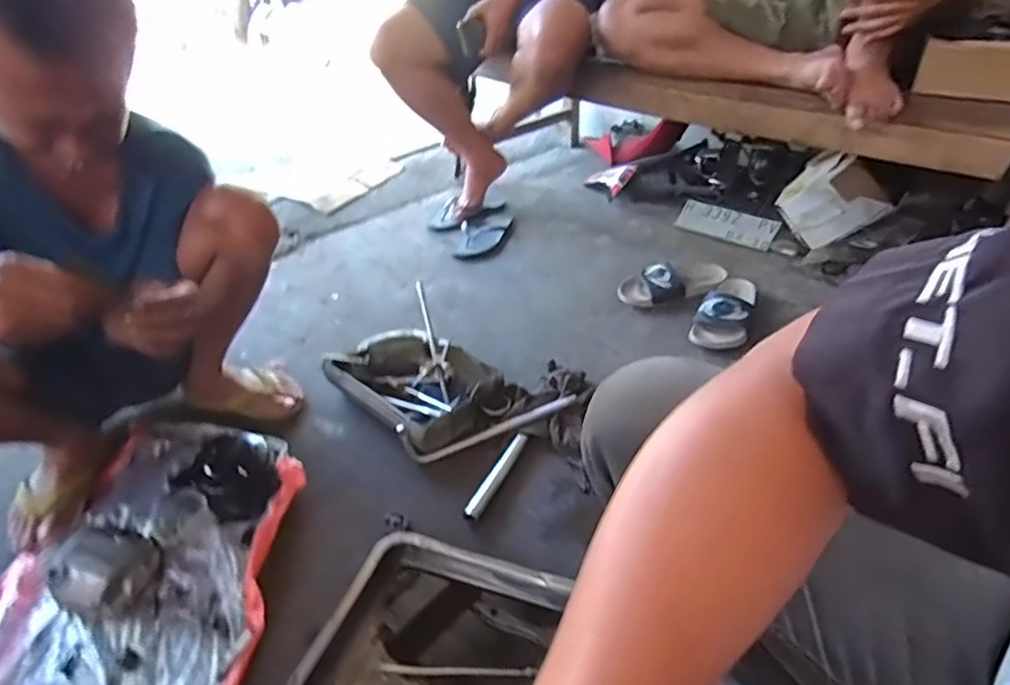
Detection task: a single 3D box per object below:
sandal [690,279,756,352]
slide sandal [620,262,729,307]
[{"bbox_3d":[0.487,-0.085,1.286,0.110,0.067,0.268,15,40,22],"label":"sandal"},{"bbox_3d":[0.400,-0.152,1.389,0.267,0.057,0.122,-13,38,-13],"label":"slide sandal"}]

